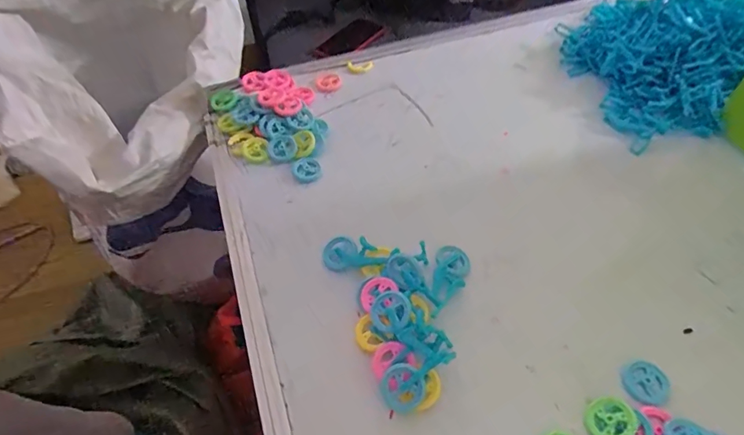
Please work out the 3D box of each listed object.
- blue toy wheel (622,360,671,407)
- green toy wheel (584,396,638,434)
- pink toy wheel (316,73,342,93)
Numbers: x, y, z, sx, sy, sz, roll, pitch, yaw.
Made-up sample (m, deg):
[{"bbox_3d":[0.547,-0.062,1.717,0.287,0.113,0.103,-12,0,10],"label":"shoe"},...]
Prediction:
[{"bbox_3d":[0.188,0.114,0.319,0.028,0.004,0.029,-1,51,2],"label":"blue toy wheel"},{"bbox_3d":[0.154,0.131,0.300,0.030,0.004,0.029,-15,45,15],"label":"green toy wheel"},{"bbox_3d":[-0.050,-0.157,0.542,0.026,0.009,0.027,2,52,4],"label":"pink toy wheel"}]

